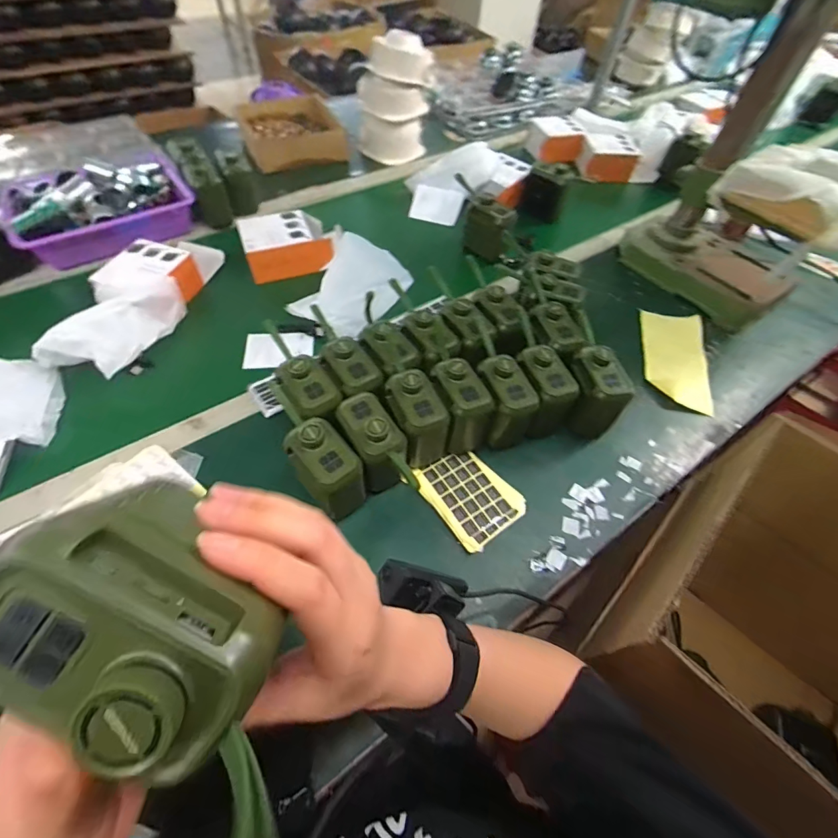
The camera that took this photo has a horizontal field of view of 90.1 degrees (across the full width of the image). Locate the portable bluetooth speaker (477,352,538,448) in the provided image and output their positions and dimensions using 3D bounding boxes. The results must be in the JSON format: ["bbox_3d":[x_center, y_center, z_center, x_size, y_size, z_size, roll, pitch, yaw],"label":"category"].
[{"bbox_3d":[0.104,-0.023,0.526,0.058,0.091,0.080,-7,58,-9],"label":"portable bluetooth speaker"}]

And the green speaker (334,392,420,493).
[{"bbox_3d":[-0.051,0.030,0.482,0.059,0.095,0.101,-26,63,-20],"label":"green speaker"}]

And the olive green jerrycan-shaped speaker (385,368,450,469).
[{"bbox_3d":[-0.003,-0.001,0.504,0.061,0.101,0.084,-15,59,-14],"label":"olive green jerrycan-shaped speaker"}]

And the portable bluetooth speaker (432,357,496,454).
[{"bbox_3d":[0.050,-0.017,0.519,0.056,0.089,0.087,-13,59,-13],"label":"portable bluetooth speaker"}]

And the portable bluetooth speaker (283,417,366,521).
[{"bbox_3d":[-0.103,0.056,0.465,0.058,0.097,0.088,-29,64,-21],"label":"portable bluetooth speaker"}]

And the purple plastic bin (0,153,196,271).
[{"bbox_3d":[-0.554,-0.373,0.735,0.277,0.083,0.169,-29,63,-21],"label":"purple plastic bin"}]

